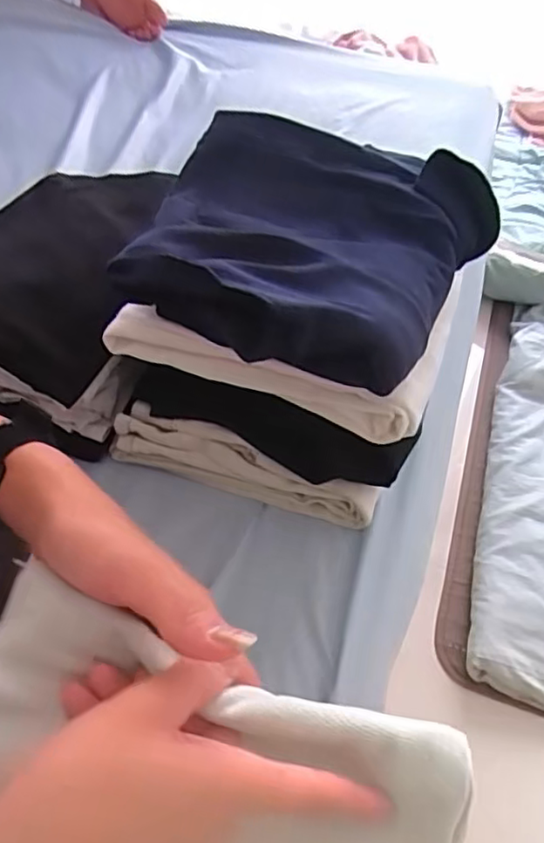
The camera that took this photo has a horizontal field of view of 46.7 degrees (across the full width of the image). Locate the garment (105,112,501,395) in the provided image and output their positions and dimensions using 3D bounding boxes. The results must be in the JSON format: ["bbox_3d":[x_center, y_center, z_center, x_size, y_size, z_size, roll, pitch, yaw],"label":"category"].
[{"bbox_3d":[0.019,-0.141,0.476,0.243,0.071,0.232,27,56,16],"label":"garment"}]

